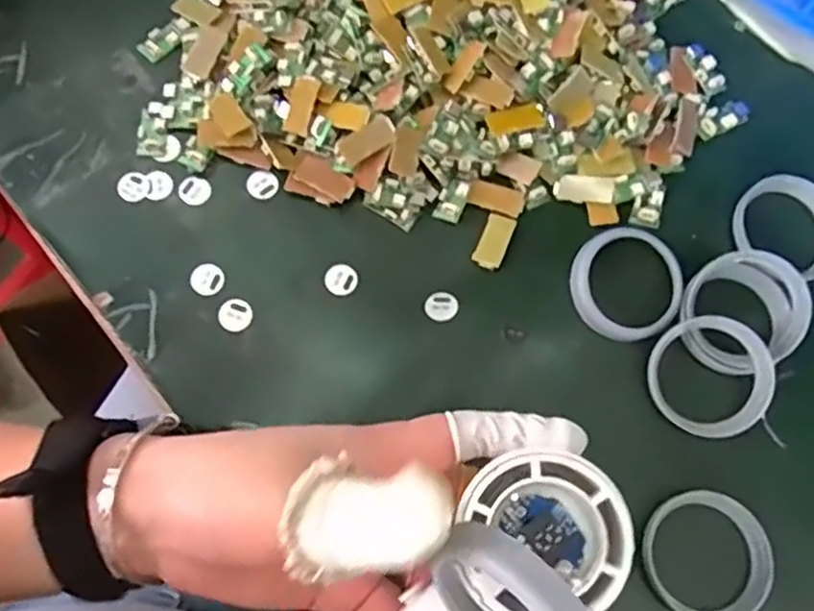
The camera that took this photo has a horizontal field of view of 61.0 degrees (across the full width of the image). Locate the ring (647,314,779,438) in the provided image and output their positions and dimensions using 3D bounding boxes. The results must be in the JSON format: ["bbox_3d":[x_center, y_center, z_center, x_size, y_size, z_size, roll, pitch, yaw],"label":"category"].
[{"bbox_3d":[0.154,0.035,0.351,0.059,0.006,0.062,35,83,9],"label":"ring"}]

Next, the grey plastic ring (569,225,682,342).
[{"bbox_3d":[0.116,-0.013,0.363,0.057,0.010,0.061,1,72,-2],"label":"grey plastic ring"}]

